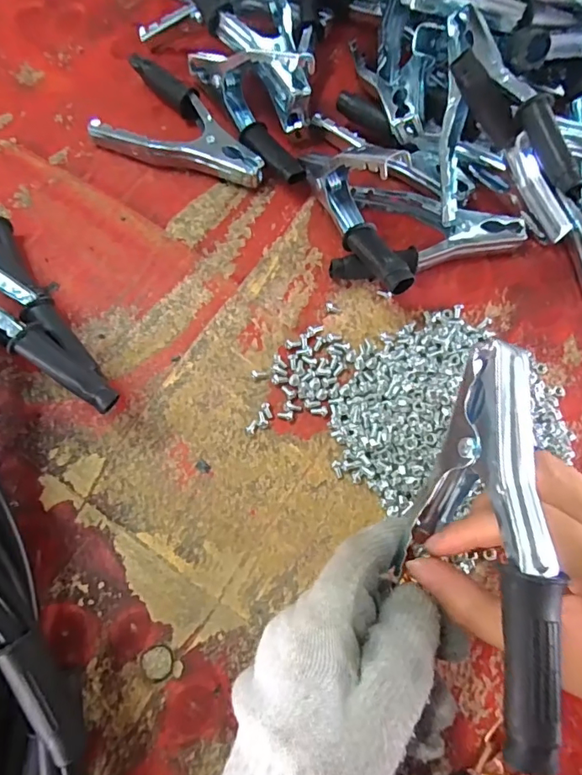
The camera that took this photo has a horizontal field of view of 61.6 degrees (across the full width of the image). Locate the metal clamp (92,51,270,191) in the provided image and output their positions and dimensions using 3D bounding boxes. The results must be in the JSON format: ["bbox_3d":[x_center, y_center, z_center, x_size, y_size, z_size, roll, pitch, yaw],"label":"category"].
[{"bbox_3d":[-0.080,-0.198,0.383,0.134,0.026,0.071,26,72,6],"label":"metal clamp"}]

